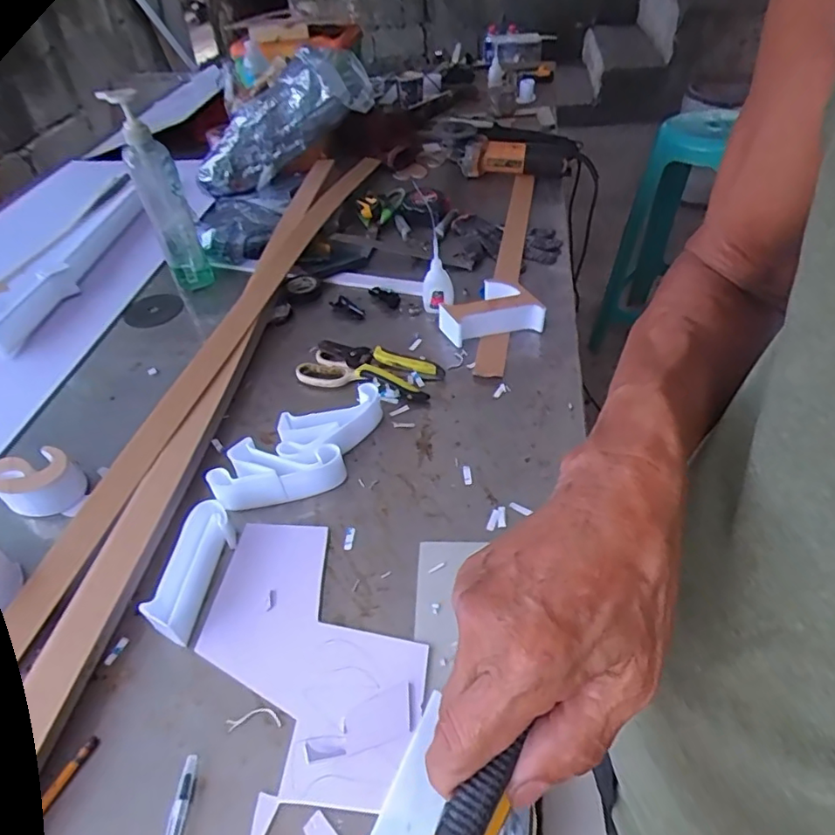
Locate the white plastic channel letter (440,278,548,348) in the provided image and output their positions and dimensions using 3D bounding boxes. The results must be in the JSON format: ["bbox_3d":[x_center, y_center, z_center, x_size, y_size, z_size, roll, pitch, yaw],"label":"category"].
[{"bbox_3d":[0.101,-0.149,0.786,0.136,0.049,0.073,-12,45,-7],"label":"white plastic channel letter"}]

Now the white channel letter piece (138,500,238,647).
[{"bbox_3d":[-0.208,0.139,0.521,0.033,0.043,0.124,7,46,12],"label":"white channel letter piece"}]

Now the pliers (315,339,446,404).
[{"bbox_3d":[-0.051,-0.073,0.741,0.171,0.024,0.066,21,50,24],"label":"pliers"}]

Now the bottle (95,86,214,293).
[{"bbox_3d":[-0.382,-0.321,0.843,0.068,0.288,0.083,-19,46,-14],"label":"bottle"}]

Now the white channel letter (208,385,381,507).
[{"bbox_3d":[-0.127,0.036,0.625,0.203,0.041,0.101,-18,46,-13],"label":"white channel letter"}]

